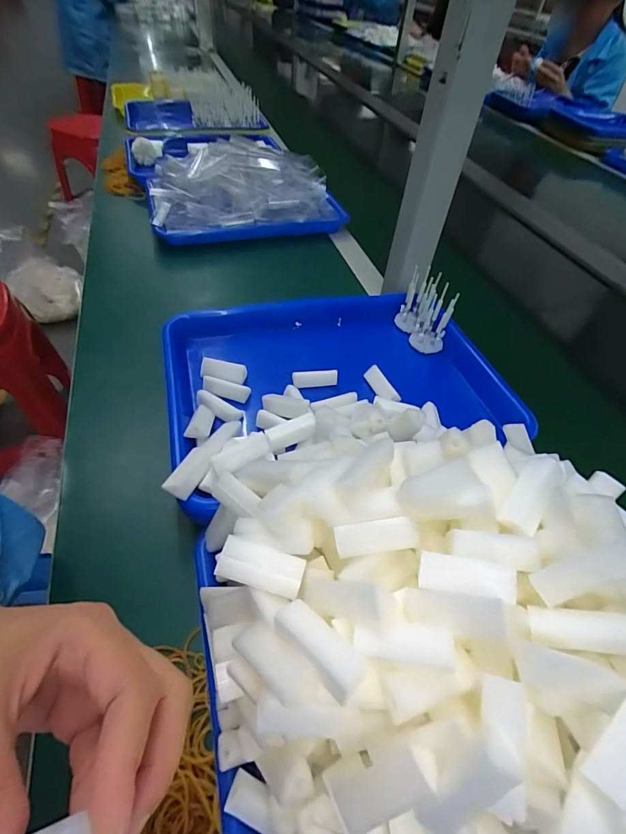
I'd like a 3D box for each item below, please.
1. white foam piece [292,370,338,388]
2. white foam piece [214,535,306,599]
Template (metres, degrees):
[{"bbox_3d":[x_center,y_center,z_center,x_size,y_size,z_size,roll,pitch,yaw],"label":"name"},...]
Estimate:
[{"bbox_3d":[0.002,-0.039,0.411,0.046,0.018,0.007,-2,50,-8],"label":"white foam piece"},{"bbox_3d":[-0.027,0.080,0.211,0.044,0.012,0.019,13,50,5],"label":"white foam piece"}]

